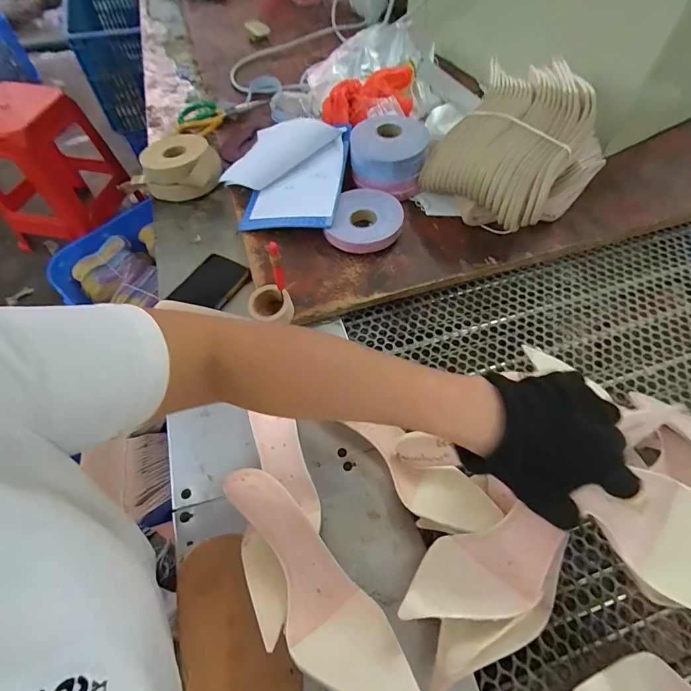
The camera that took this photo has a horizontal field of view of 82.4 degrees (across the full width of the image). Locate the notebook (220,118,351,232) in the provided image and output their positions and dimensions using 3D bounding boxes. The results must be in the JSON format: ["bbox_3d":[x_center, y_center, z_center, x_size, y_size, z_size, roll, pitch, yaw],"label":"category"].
[{"bbox_3d":[-0.094,-0.265,0.621,0.184,0.032,0.196,1,73,9],"label":"notebook"}]

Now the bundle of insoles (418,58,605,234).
[{"bbox_3d":[0.245,-0.276,0.568,0.211,0.159,0.186,-40,66,-20],"label":"bundle of insoles"}]

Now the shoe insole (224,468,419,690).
[{"bbox_3d":[-0.032,0.192,0.321,0.065,0.051,0.250,-34,41,-20],"label":"shoe insole"}]

